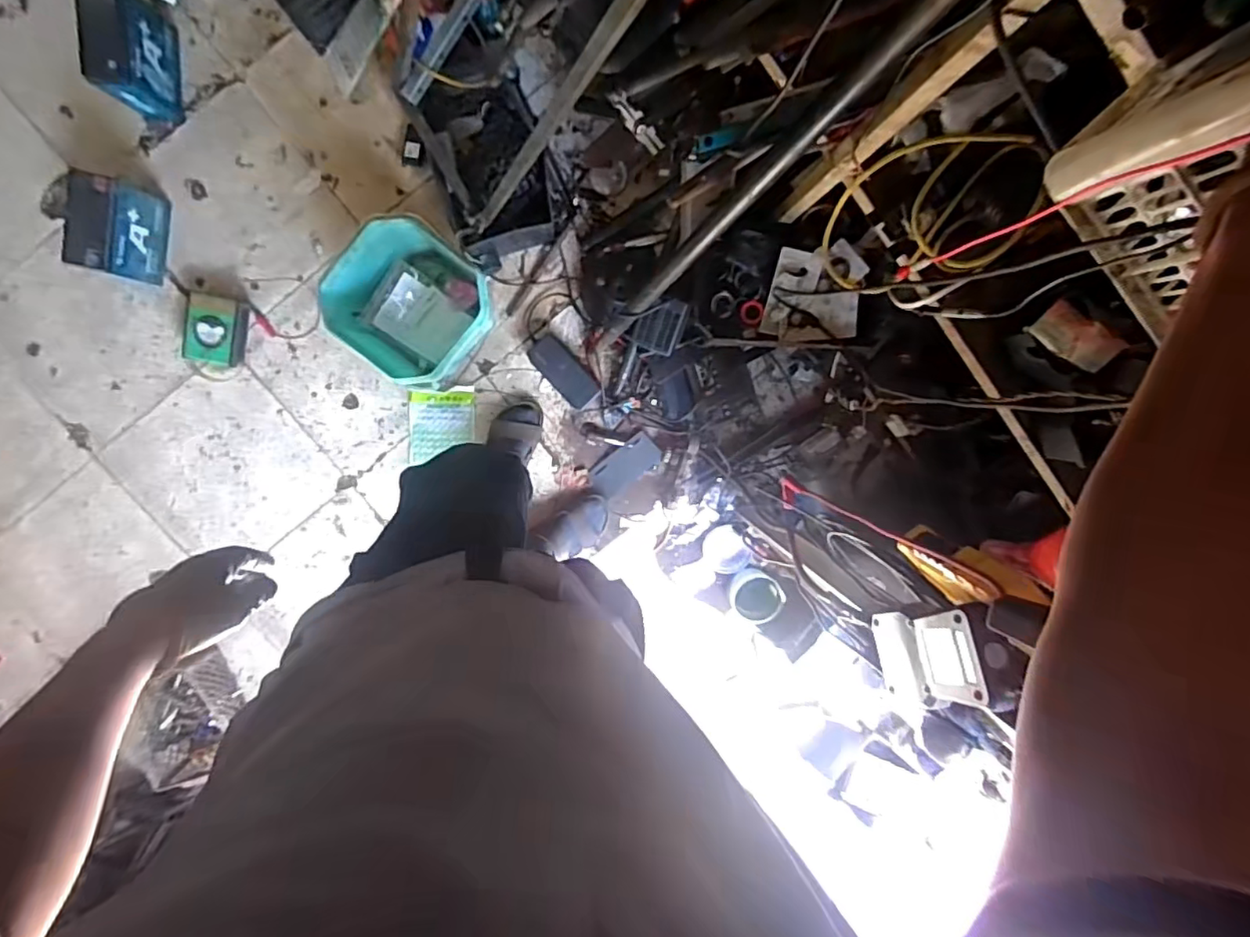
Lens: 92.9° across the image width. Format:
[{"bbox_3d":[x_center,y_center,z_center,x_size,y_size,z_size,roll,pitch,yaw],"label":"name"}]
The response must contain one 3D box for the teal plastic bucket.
[{"bbox_3d":[-0.445,-0.327,1.248,0.286,0.215,0.308,40,93,-7],"label":"teal plastic bucket"}]

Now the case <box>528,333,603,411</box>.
[{"bbox_3d":[-0.140,-0.220,1.369,0.081,0.026,0.178,-44,97,3],"label":"case"}]

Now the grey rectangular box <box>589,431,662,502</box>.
[{"bbox_3d":[0.001,-0.003,1.408,0.172,0.012,0.085,-39,97,2],"label":"grey rectangular box"}]

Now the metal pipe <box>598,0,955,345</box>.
[{"bbox_3d":[0.130,-0.345,0.831,0.028,0.888,0.032,-41,98,-21],"label":"metal pipe"}]

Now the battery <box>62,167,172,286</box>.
[{"bbox_3d":[-1.037,-0.496,1.224,0.106,0.157,0.190,13,96,-4],"label":"battery"}]

